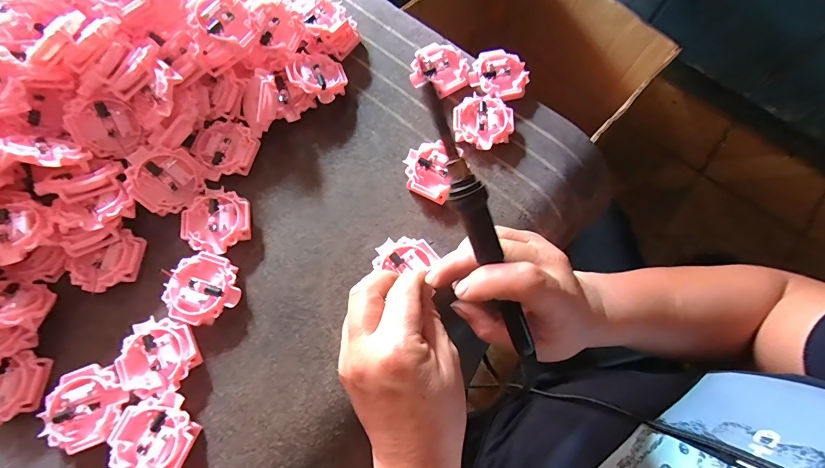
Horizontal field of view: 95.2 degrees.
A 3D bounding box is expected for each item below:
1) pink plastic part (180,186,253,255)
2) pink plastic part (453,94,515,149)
[{"bbox_3d":[-0.159,-0.011,0.308,0.051,0.014,0.053,0,71,0],"label":"pink plastic part"},{"bbox_3d":[0.064,-0.100,0.341,0.053,0.014,0.050,0,71,0],"label":"pink plastic part"}]

